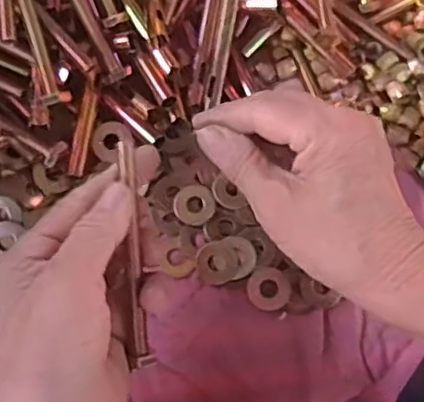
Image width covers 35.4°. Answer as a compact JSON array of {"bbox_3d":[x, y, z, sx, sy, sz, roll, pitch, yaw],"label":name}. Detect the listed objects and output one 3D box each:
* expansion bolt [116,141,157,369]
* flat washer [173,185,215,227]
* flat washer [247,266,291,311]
[{"bbox_3d":[-0.035,0.025,0.307,0.008,0.008,0.104,-4,92,0],"label":"expansion bolt"},{"bbox_3d":[-0.010,0.003,0.396,0.024,0.004,0.025,0,72,1],"label":"flat washer"},{"bbox_3d":[0.032,0.049,0.377,0.024,0.004,0.024,0,72,1],"label":"flat washer"}]

